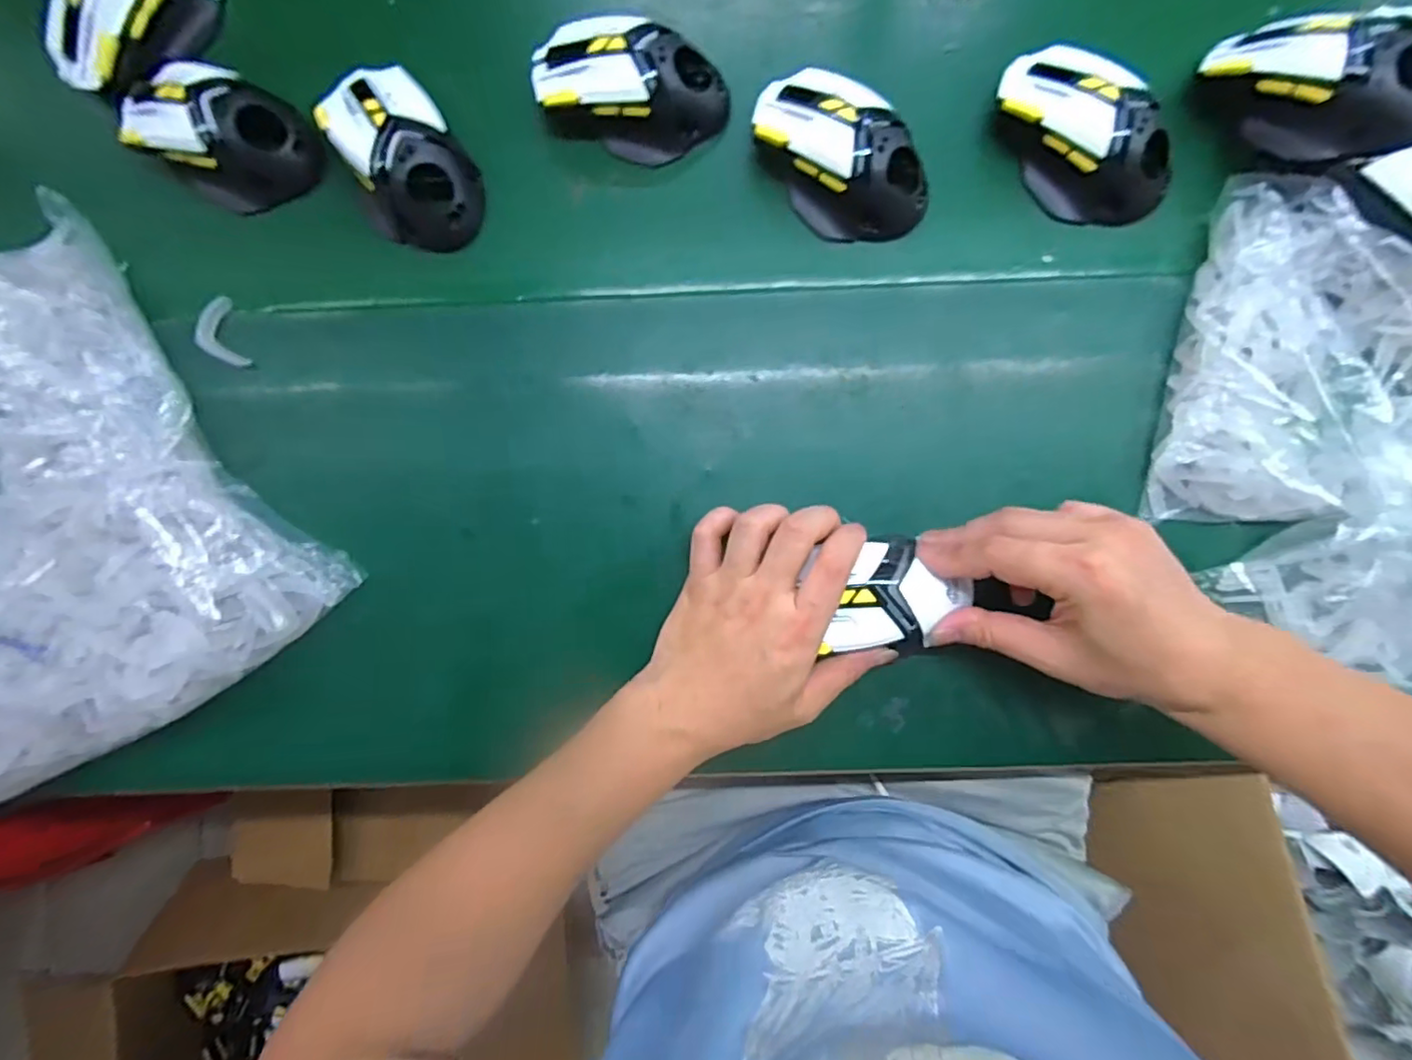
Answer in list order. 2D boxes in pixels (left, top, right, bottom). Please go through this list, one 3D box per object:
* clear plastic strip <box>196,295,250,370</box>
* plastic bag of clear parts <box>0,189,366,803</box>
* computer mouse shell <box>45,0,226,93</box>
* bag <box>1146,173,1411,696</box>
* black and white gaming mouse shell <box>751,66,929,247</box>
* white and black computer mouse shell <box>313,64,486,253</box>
[{"bbox_3d":[-0.302,-0.122,0.374,0.023,0.004,0.047,-18,84,-24],"label":"clear plastic strip"},{"bbox_3d":[-0.448,0.012,0.354,0.352,0.062,0.299,-34,88,0],"label":"plastic bag of clear parts"},{"bbox_3d":[-0.363,-0.334,0.386,0.064,0.039,0.120,45,90,2],"label":"computer mouse shell"},{"bbox_3d":[0.406,-0.046,0.323,0.280,0.085,0.264,22,89,2],"label":"bag"},{"bbox_3d":[0.082,-0.229,0.371,0.071,0.045,0.118,-44,88,0],"label":"black and white gaming mouse shell"},{"bbox_3d":[-0.189,-0.233,0.371,0.069,0.033,0.118,-30,88,0],"label":"white and black computer mouse shell"}]

